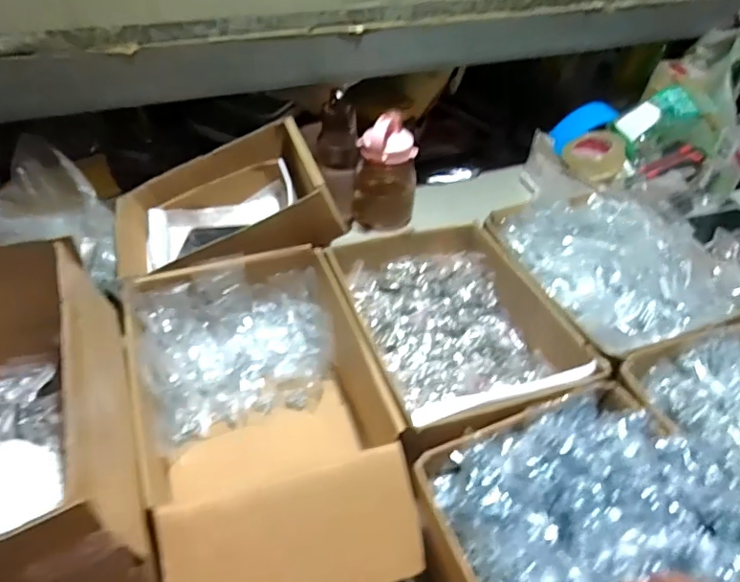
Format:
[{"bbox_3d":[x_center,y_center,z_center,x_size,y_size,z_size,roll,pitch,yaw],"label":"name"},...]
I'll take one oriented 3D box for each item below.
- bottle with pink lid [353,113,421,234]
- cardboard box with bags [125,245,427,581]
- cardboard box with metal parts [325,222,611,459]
[{"bbox_3d":[0.025,-0.199,0.949,0.113,0.199,0.090,6,43,2],"label":"bottle with pink lid"},{"bbox_3d":[-0.117,0.143,0.623,0.253,0.128,0.401,-14,46,-17],"label":"cardboard box with bags"},{"bbox_3d":[0.106,0.057,0.719,0.250,0.108,0.324,-11,45,-15],"label":"cardboard box with metal parts"}]

